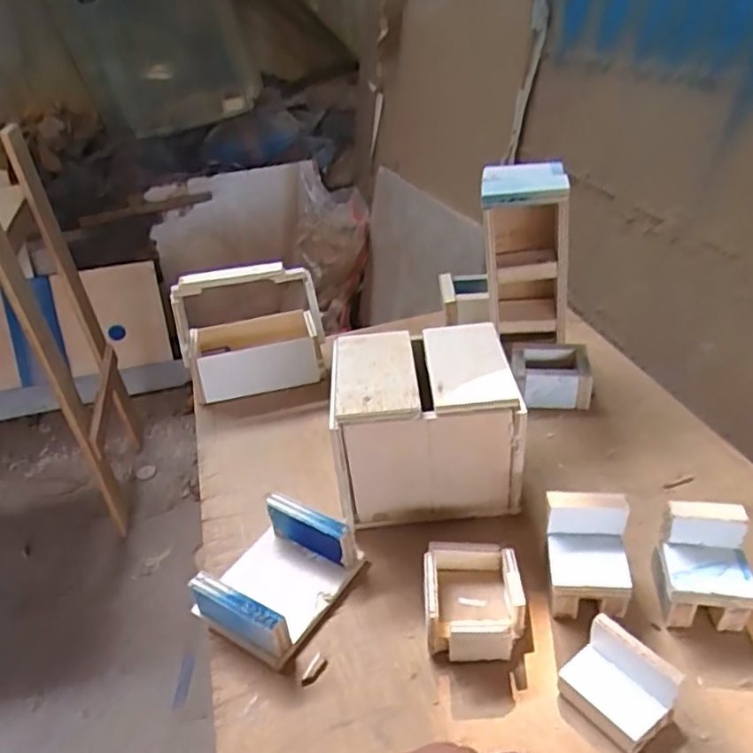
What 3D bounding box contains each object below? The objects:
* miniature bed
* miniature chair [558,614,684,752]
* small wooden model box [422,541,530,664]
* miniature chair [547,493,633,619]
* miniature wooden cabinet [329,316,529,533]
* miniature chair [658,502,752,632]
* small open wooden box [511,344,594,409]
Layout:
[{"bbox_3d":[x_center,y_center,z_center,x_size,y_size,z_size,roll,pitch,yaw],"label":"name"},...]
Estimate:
[{"bbox_3d":[-0.085,0.166,0.516,0.103,0.051,0.113,13,39,27],"label":"miniature bed"},{"bbox_3d":[0.163,0.208,0.419,0.050,0.046,0.062,-27,39,-25],"label":"miniature chair"},{"bbox_3d":[0.074,0.173,0.481,0.076,0.046,0.082,-4,35,6],"label":"small wooden model box"},{"bbox_3d":[0.163,0.141,0.484,0.061,0.075,0.064,0,35,12],"label":"miniature chair"},{"bbox_3d":[0.043,0.049,0.581,0.157,0.142,0.128,-7,34,0],"label":"miniature wooden cabinet"},{"bbox_3d":[0.248,0.144,0.470,0.062,0.076,0.061,0,35,11],"label":"miniature chair"},{"bbox_3d":[0.200,0.001,0.715,0.085,0.045,0.073,-1,35,9],"label":"small open wooden box"}]

